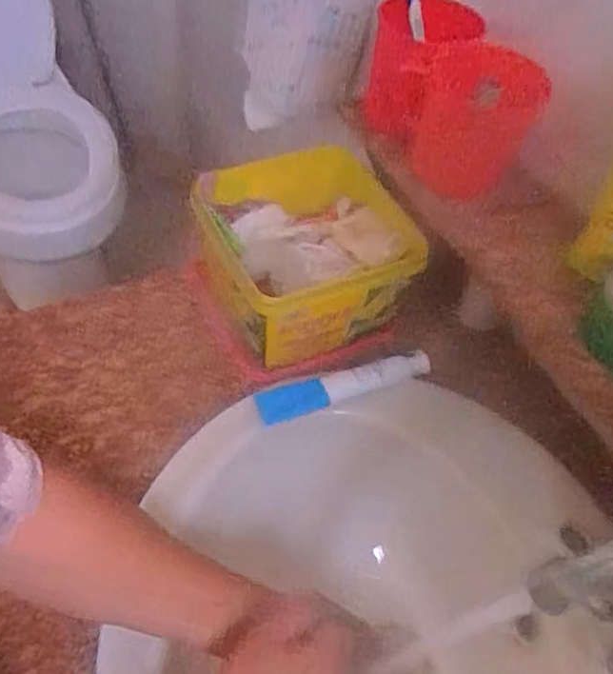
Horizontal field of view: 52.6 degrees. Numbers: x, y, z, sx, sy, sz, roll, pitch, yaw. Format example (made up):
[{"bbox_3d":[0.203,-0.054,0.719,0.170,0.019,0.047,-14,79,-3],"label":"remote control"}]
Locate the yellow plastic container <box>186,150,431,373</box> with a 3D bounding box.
[{"bbox_3d":[-0.011,-0.084,0.650,0.172,0.113,0.206,-25,58,-22],"label":"yellow plastic container"}]

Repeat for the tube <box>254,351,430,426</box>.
[{"bbox_3d":[0.039,0.047,0.613,0.177,0.023,0.035,-12,54,-13],"label":"tube"}]

